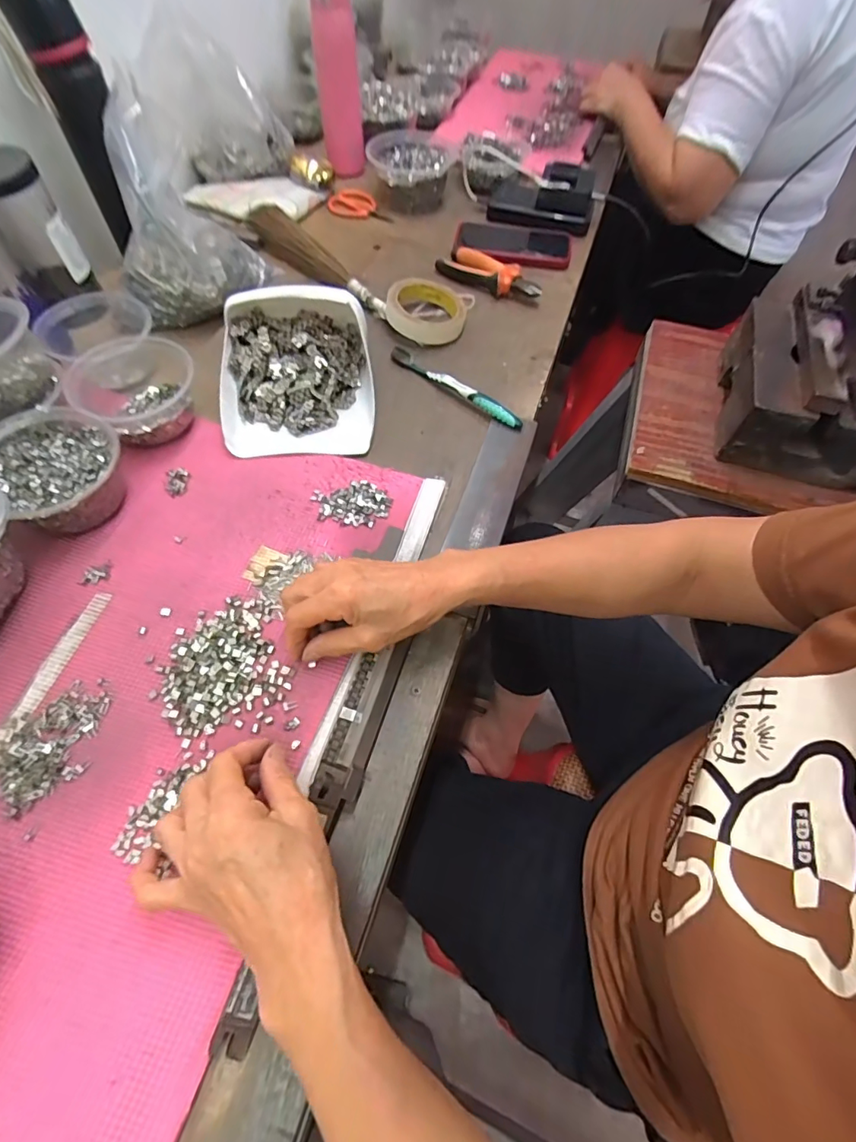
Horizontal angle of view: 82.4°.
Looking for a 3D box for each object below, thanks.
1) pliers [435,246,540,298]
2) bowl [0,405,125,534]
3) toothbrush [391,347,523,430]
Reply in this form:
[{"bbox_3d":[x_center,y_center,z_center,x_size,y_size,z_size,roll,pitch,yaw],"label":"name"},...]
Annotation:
[{"bbox_3d":[0.085,-0.406,0.666,0.147,0.019,0.051,30,63,15],"label":"pliers"},{"bbox_3d":[-0.330,-0.089,0.438,0.120,0.054,0.104,32,64,16],"label":"bowl"},{"bbox_3d":[0.030,-0.209,0.547,0.182,0.020,0.014,38,65,19],"label":"toothbrush"}]

